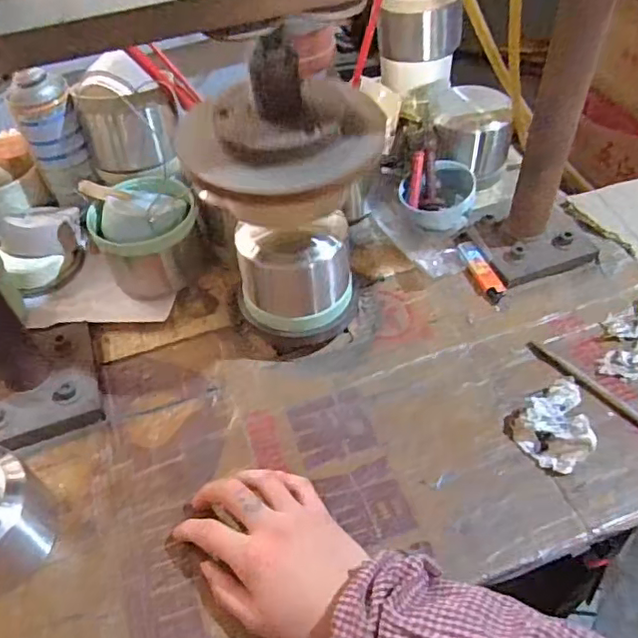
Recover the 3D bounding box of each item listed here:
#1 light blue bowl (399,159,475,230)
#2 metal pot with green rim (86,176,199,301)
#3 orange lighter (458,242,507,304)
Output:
[{"bbox_3d":[0.138,-0.144,0.697,0.083,0.049,0.093,6,52,8],"label":"light blue bowl"},{"bbox_3d":[-0.186,-0.093,0.649,0.102,0.111,0.099,-1,51,2],"label":"metal pot with green rim"},{"bbox_3d":[0.177,-0.052,0.649,0.022,0.018,0.082,-18,53,-11],"label":"orange lighter"}]

